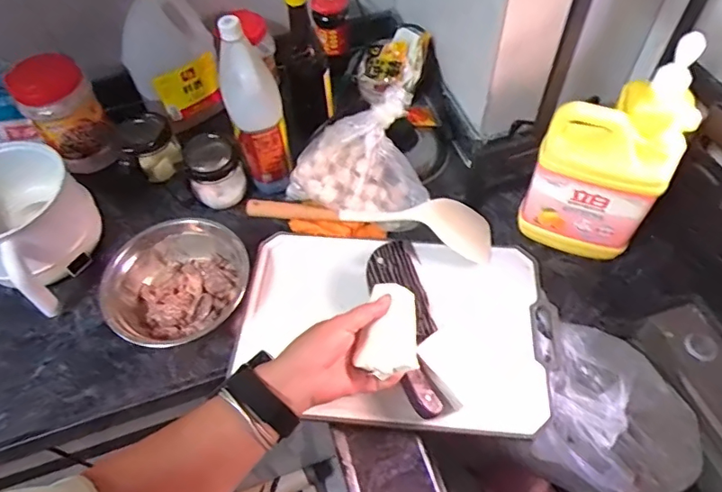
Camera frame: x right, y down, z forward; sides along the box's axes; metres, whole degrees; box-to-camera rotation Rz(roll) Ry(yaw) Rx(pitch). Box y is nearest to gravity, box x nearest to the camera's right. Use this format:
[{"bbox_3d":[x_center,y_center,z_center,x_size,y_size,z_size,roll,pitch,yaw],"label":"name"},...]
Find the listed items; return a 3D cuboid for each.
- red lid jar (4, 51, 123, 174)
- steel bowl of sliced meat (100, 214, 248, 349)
[{"bbox_3d":[-0.415,-0.188,0.725,0.089,0.163,0.083,-1,56,2],"label":"red lid jar"},{"bbox_3d":[-0.232,0.041,0.654,0.169,0.070,0.145,-29,59,-16],"label":"steel bowl of sliced meat"}]

